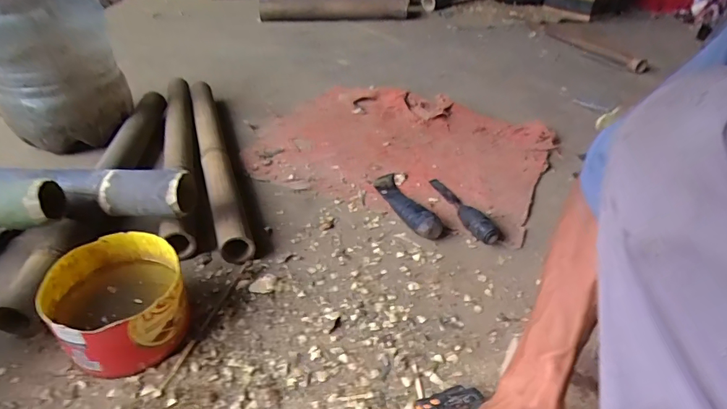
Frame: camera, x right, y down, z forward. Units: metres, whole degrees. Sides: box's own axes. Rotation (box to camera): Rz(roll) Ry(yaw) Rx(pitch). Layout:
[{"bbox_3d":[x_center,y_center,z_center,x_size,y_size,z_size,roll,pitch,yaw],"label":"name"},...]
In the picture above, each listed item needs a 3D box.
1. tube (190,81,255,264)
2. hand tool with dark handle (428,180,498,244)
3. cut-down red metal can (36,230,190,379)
[{"bbox_3d":[-0.307,-0.114,0.928,0.057,0.055,0.653,-12,39,-17],"label":"tube"},{"bbox_3d":[0.170,-0.002,0.792,0.031,0.029,0.198,-12,39,-18],"label":"hand tool with dark handle"},{"bbox_3d":[-0.305,0.125,0.571,0.146,0.098,0.154,1,37,-1],"label":"cut-down red metal can"}]

